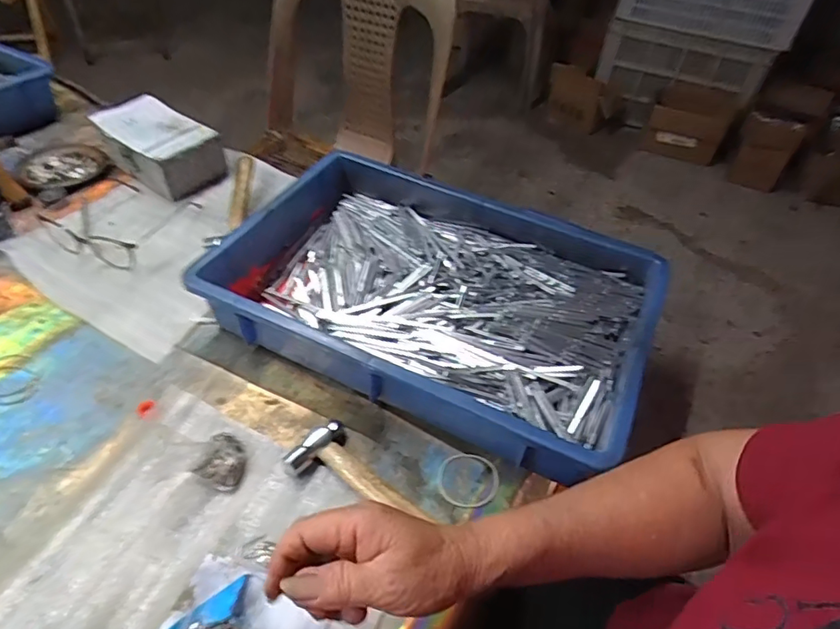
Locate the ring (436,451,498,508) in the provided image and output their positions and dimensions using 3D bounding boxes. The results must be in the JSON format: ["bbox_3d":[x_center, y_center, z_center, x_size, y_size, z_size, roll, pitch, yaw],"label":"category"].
[{"bbox_3d":[0.043,0.148,0.478,0.053,0.005,0.052,2,46,-3],"label":"ring"}]

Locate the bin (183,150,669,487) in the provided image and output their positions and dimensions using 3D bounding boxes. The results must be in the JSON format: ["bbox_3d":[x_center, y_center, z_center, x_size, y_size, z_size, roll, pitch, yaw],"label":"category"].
[{"bbox_3d":[0.014,-0.022,0.578,0.421,0.081,0.280,22,49,15],"label":"bin"}]

